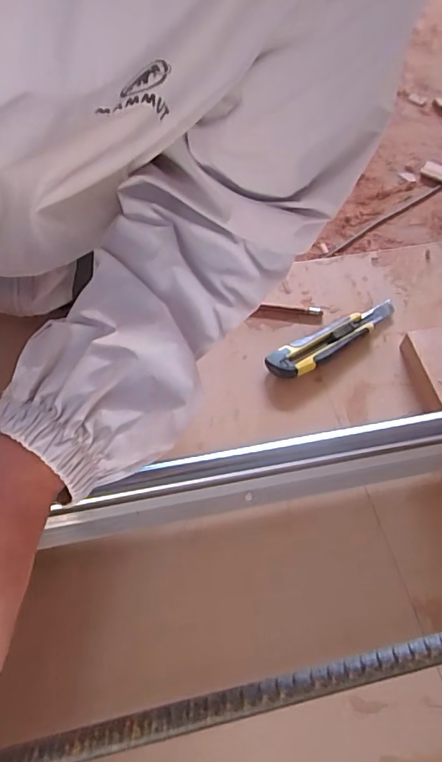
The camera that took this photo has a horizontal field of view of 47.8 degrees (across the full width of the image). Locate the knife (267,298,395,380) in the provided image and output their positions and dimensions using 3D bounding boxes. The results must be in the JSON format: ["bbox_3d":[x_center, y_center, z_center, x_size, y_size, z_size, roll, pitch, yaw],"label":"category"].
[{"bbox_3d":[0.129,-0.051,0.576,0.171,0.022,0.040,-30,63,-20],"label":"knife"}]

